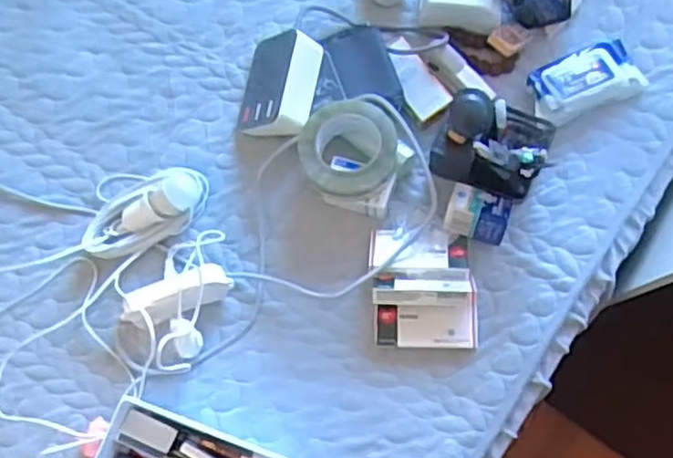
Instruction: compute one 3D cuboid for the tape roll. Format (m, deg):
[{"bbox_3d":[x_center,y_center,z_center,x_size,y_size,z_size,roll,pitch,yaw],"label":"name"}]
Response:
[{"bbox_3d":[0.014,-0.104,0.885,0.118,0.037,0.123,0,77,0],"label":"tape roll"}]

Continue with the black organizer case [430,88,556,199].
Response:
[{"bbox_3d":[0.199,-0.111,0.881,0.140,0.107,0.110,21,78,5],"label":"black organizer case"}]

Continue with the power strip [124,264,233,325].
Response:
[{"bbox_3d":[-0.201,0.083,0.890,0.136,0.042,0.055,-18,78,-4],"label":"power strip"}]

